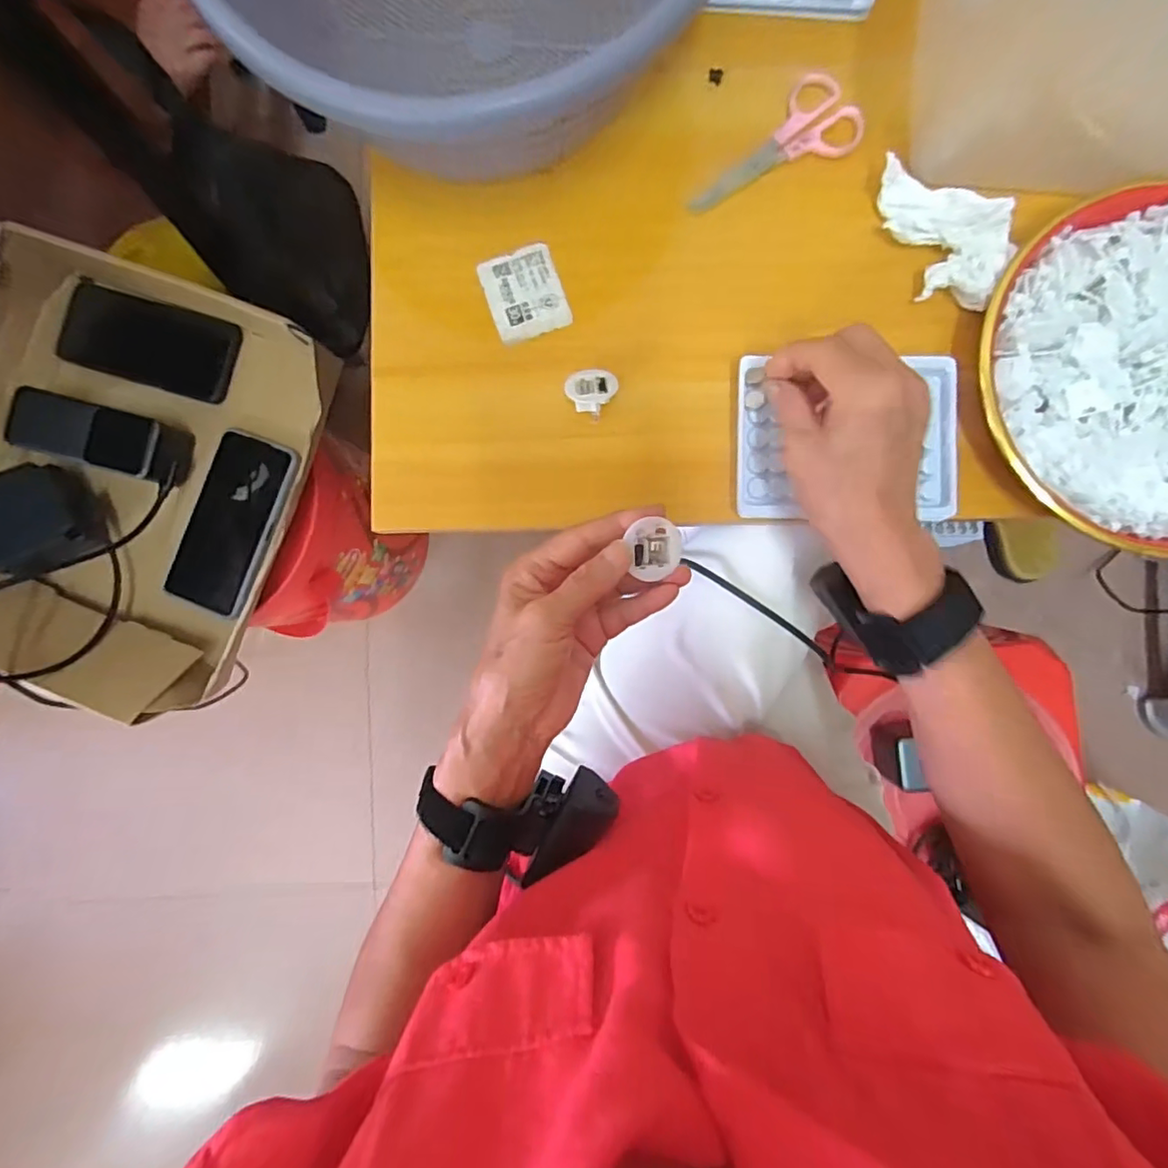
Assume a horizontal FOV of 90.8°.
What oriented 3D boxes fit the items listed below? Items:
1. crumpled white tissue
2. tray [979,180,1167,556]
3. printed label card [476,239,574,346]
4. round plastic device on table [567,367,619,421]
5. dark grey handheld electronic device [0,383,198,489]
[{"bbox_3d":[0.219,-0.218,0.358,0.091,0.017,0.064,29,90,2],"label":"crumpled white tissue"},{"bbox_3d":[0.348,-0.127,0.344,0.209,0.022,0.211,0,89,2],"label":"tray"},{"bbox_3d":[-0.039,-0.193,0.381,0.049,0.005,0.056,-19,89,-2],"label":"printed label card"},{"bbox_3d":[0.005,-0.121,0.373,0.031,0.035,0.027,13,90,2],"label":"round plastic device on table"},{"bbox_3d":[-0.432,-0.132,0.515,0.132,0.041,0.054,14,90,2],"label":"dark grey handheld electronic device"}]

